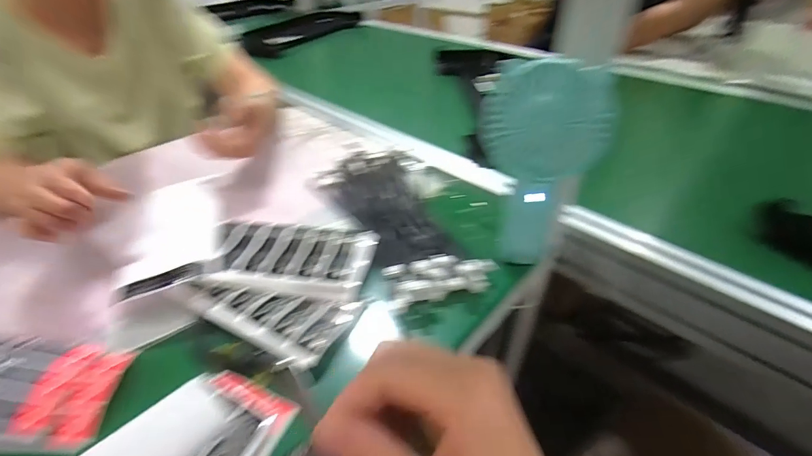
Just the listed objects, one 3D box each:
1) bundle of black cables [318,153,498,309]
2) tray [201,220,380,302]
[{"bbox_3d":[-0.011,-0.016,0.457,0.151,0.037,0.273,-13,40,-14],"label":"bundle of black cables"},{"bbox_3d":[-0.122,0.029,0.405,0.175,0.022,0.097,5,39,8],"label":"tray"}]

